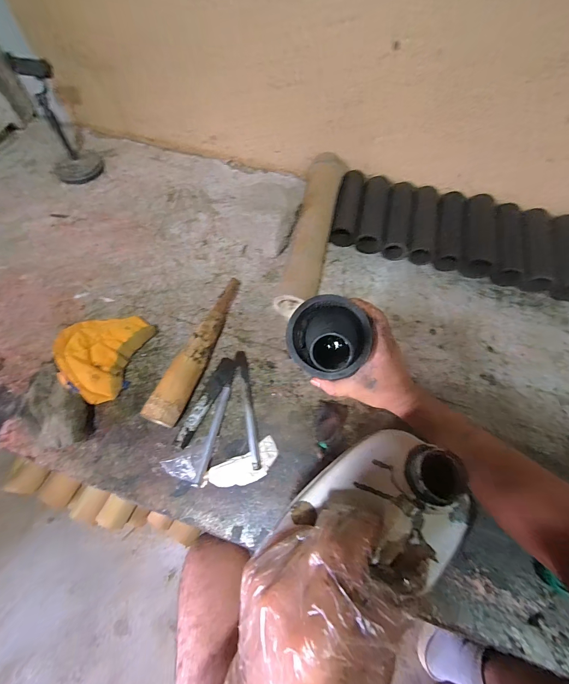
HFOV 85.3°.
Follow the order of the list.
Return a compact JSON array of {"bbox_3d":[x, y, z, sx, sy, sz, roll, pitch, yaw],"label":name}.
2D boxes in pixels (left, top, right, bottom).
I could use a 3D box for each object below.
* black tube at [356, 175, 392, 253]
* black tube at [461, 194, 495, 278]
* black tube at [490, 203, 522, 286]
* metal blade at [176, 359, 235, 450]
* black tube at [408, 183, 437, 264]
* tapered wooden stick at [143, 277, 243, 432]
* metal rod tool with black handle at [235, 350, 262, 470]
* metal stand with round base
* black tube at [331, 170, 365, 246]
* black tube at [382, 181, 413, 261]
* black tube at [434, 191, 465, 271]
[{"bbox_3d":[0.188,-0.269,0.664,0.054,0.059,0.200,13,62,4],"label":"black tube"},{"bbox_3d":[0.392,-0.215,0.631,0.061,0.055,0.182,16,62,5],"label":"black tube"},{"bbox_3d":[0.448,-0.199,0.627,0.066,0.048,0.177,19,62,6],"label":"black tube"},{"bbox_3d":[-0.123,0.089,0.486,0.031,0.011,0.150,25,63,10],"label":"metal blade"},{"bbox_3d":[0.291,-0.243,0.655,0.050,0.058,0.187,13,62,3],"label":"black tube"},{"bbox_3d":[-0.132,0.002,0.510,0.044,0.052,0.281,21,63,8],"label":"tapered wooden stick"},{"bbox_3d":[-0.058,0.099,0.487,0.017,0.010,0.192,-8,63,-8],"label":"metal rod tool with black handle"},{"bbox_3d":[-0.484,-0.463,0.659,0.107,0.199,0.121,-28,67,-17],"label":"metal stand with round base"},{"bbox_3d":[0.136,-0.285,0.670,0.054,0.061,0.181,12,62,3],"label":"black tube"},{"bbox_3d":[0.240,-0.256,0.659,0.051,0.057,0.180,13,62,4],"label":"black tube"},{"bbox_3d":[0.340,-0.231,0.642,0.052,0.048,0.187,14,62,4],"label":"black tube"}]

